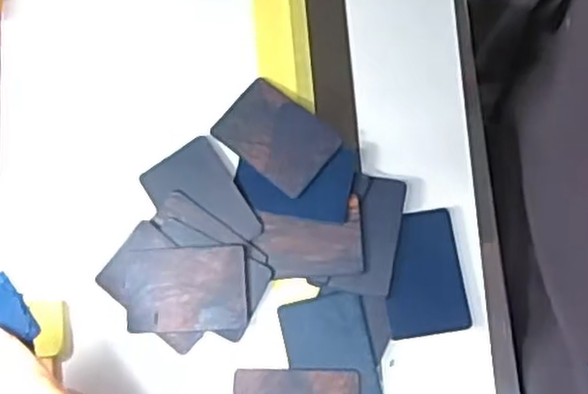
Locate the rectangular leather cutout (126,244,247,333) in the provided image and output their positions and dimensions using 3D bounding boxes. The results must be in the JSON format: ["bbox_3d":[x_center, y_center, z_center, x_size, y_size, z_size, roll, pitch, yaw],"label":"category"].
[{"bbox_3d":[-0.046,0.039,0.308,0.051,0.005,0.035,-2,78,1],"label":"rectangular leather cutout"}]

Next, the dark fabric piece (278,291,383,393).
[{"bbox_3d":[0.016,0.066,0.303,0.035,0.005,0.051,-13,78,-2],"label":"dark fabric piece"}]

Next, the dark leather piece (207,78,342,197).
[{"bbox_3d":[-0.008,-0.028,0.322,0.051,0.004,0.035,38,83,17],"label":"dark leather piece"}]

